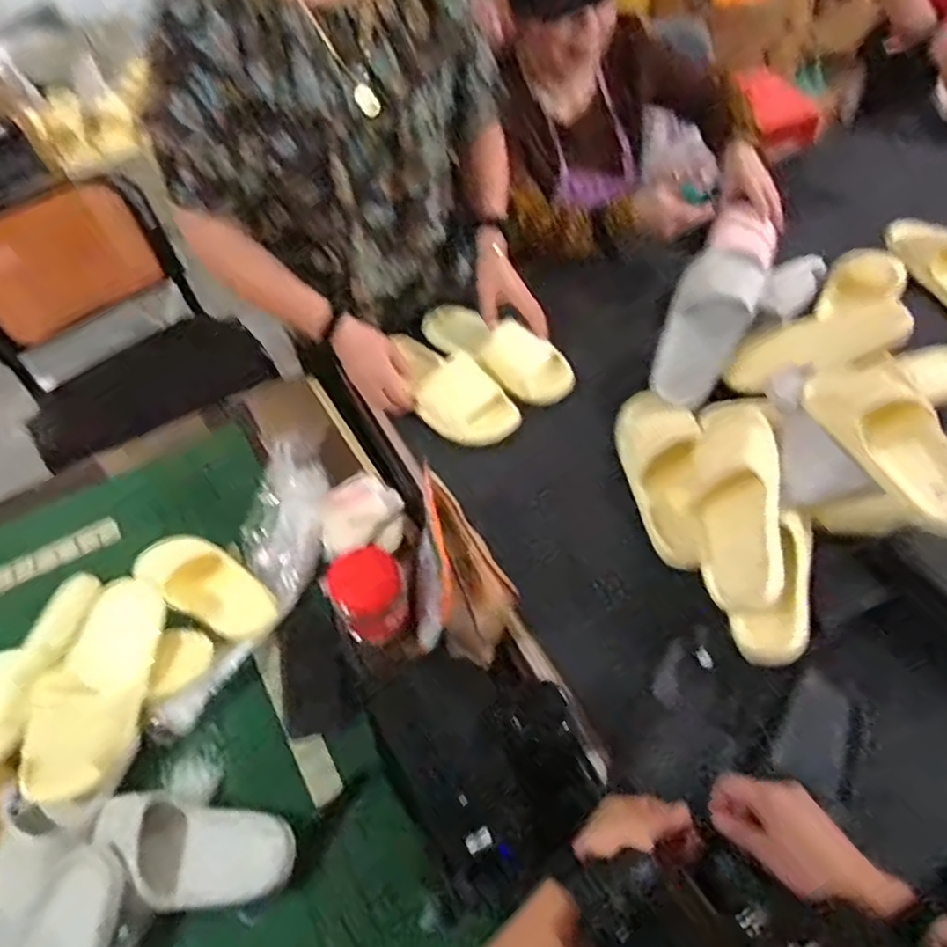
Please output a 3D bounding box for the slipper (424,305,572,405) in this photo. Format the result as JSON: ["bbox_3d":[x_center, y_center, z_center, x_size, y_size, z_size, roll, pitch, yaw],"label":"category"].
[{"bbox_3d":[0.026,-0.198,1.052,0.271,0.065,0.102,27,61,21],"label":"slipper"}]

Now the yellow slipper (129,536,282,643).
[{"bbox_3d":[-0.375,0.158,0.937,0.222,0.056,0.097,29,61,22],"label":"yellow slipper"}]

